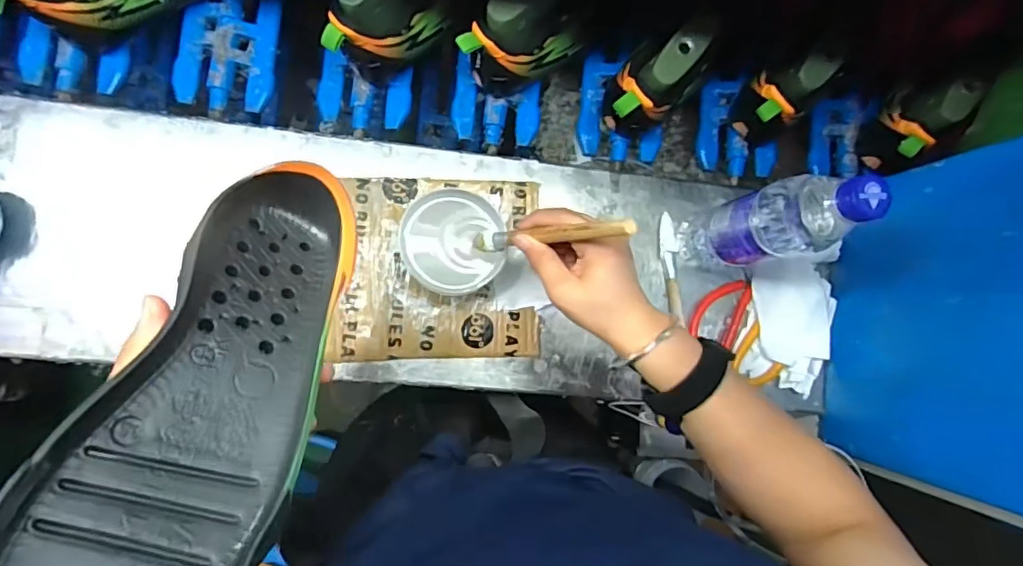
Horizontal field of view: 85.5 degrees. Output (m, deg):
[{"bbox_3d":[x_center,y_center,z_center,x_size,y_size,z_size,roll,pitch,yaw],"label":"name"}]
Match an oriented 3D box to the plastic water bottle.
[{"bbox_3d":[0.215,-0.049,0.484,0.058,0.234,0.060,0,87,-8],"label":"plastic water bottle"}]

